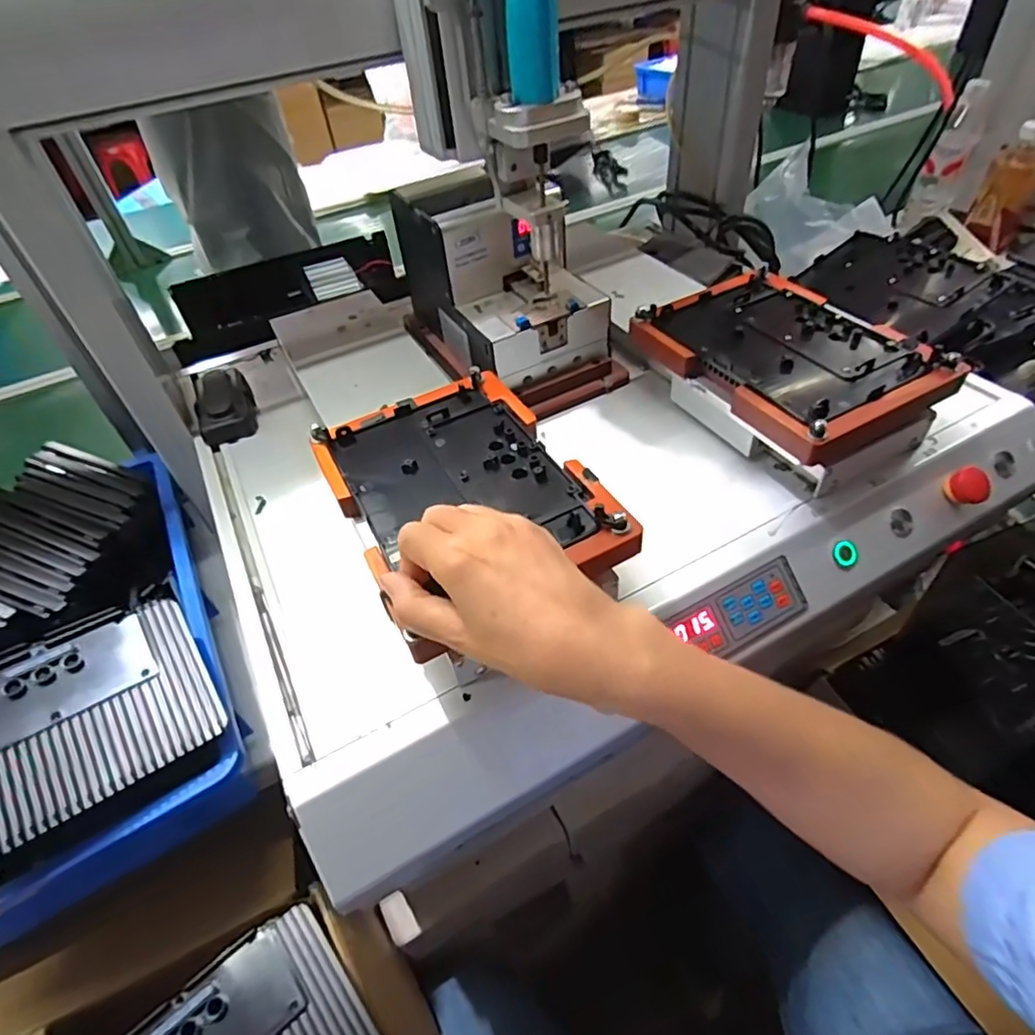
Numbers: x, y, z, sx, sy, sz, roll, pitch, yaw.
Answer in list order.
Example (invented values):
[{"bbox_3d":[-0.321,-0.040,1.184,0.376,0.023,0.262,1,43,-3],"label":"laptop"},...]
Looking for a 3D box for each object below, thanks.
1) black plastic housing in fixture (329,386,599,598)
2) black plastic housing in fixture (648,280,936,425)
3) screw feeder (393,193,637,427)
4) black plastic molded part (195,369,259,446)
[{"bbox_3d":[-0.044,-0.030,0.423,0.137,0.010,0.179,-22,48,-14],"label":"black plastic housing in fixture"},{"bbox_3d":[0.220,-0.148,0.508,0.130,0.017,0.188,-24,48,-16],"label":"black plastic housing in fixture"},{"bbox_3d":[-0.017,-0.223,0.585,0.130,0.152,0.204,-29,50,-20],"label":"screw feeder"},{"bbox_3d":[-0.295,-0.114,0.607,0.052,0.030,0.096,-19,47,-11],"label":"black plastic molded part"}]

